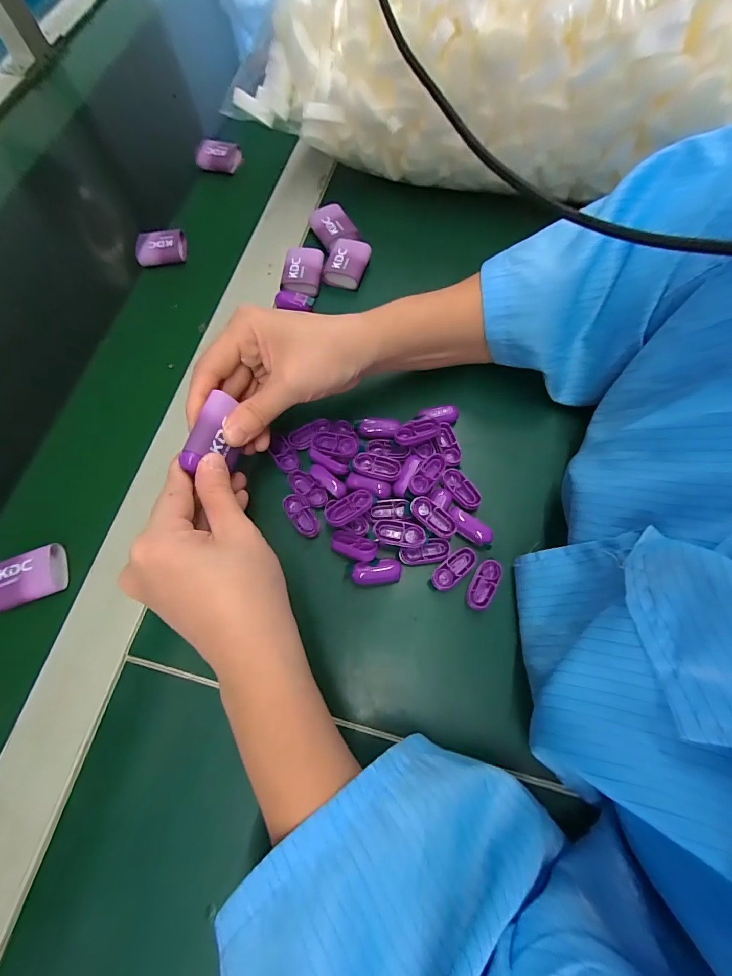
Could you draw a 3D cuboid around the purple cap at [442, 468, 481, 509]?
[{"bbox_3d":[0.068,0.001,0.282,0.015,0.011,0.033,-34,72,-9],"label":"purple cap"}]

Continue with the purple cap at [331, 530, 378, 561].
[{"bbox_3d":[-0.008,0.038,0.262,0.032,0.007,0.017,18,72,8],"label":"purple cap"}]

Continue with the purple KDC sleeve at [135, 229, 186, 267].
[{"bbox_3d":[-0.199,-0.234,0.380,0.048,0.013,0.031,-5,70,1],"label":"purple KDC sleeve"}]

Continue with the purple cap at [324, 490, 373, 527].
[{"bbox_3d":[-0.012,0.014,0.270,0.035,0.012,0.016,-30,71,-7],"label":"purple cap"}]

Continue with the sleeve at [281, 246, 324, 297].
[{"bbox_3d":[-0.057,-0.193,0.350,0.034,0.015,0.046,2,70,4],"label":"sleeve"}]

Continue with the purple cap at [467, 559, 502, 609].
[{"bbox_3d":[0.078,0.064,0.260,0.015,0.010,0.035,28,74,12],"label":"purple cap"}]

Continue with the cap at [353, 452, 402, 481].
[{"bbox_3d":[0.008,-0.015,0.279,0.033,0.011,0.017,13,71,8],"label":"cap"}]

